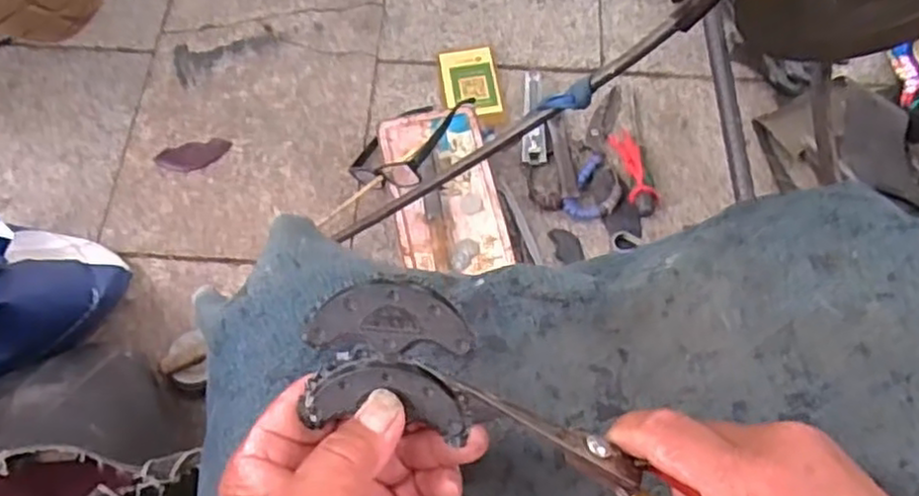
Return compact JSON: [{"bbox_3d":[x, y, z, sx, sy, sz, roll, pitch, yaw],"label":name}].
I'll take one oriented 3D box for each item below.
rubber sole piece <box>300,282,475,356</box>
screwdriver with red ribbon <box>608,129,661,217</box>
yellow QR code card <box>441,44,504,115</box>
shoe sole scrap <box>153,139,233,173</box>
[{"bbox_3d":[-0.026,0.026,0.267,0.060,0.006,0.025,2,98,-3],"label":"rubber sole piece"},{"bbox_3d":[0.206,-0.089,0.847,0.036,0.019,0.113,-9,67,-5],"label":"screwdriver with red ribbon"},{"bbox_3d":[0.015,-0.211,0.920,0.070,0.008,0.103,-9,67,-4],"label":"yellow QR code card"},{"bbox_3d":[-0.323,-0.112,0.882,0.087,0.004,0.039,-14,68,-7],"label":"shoe sole scrap"}]

